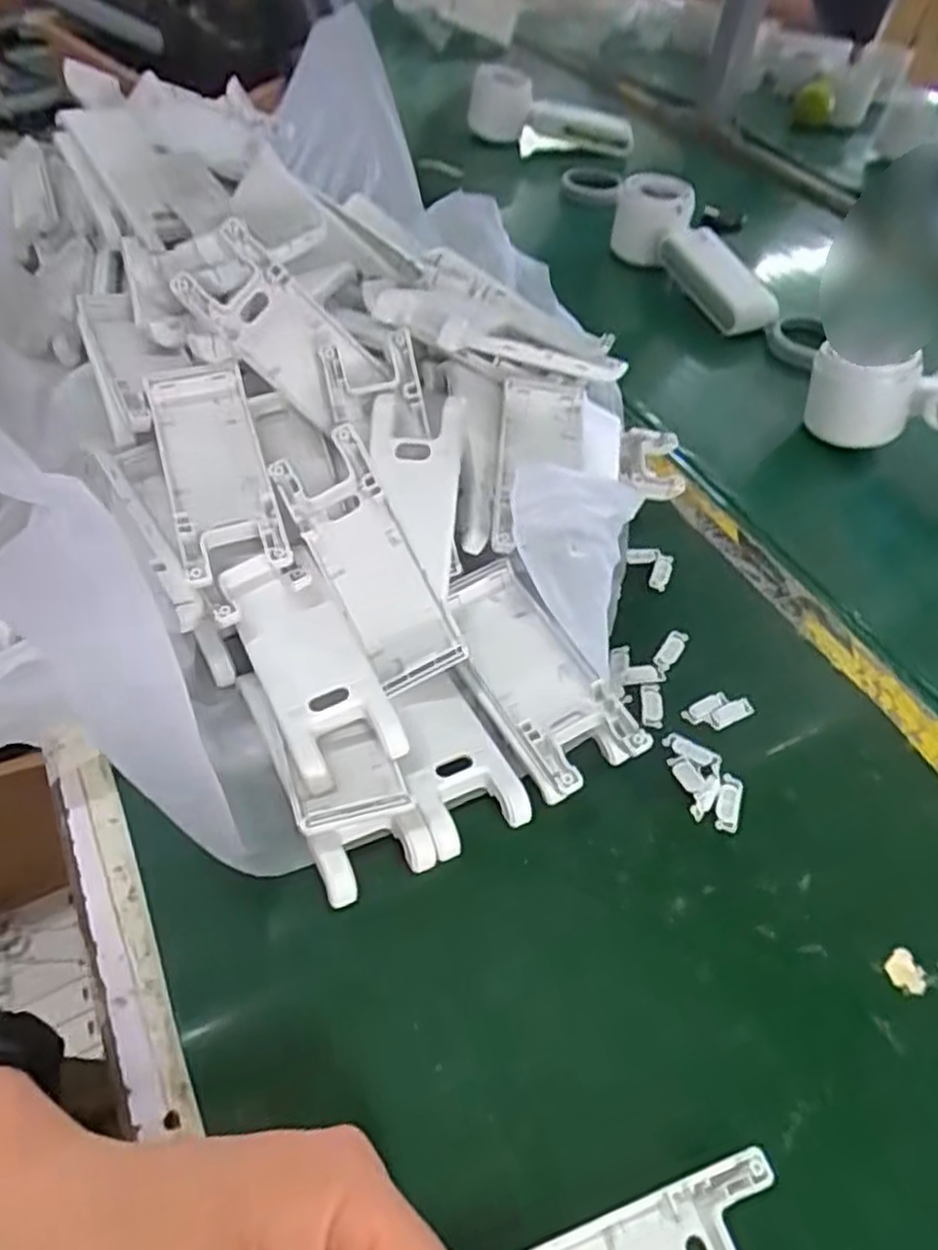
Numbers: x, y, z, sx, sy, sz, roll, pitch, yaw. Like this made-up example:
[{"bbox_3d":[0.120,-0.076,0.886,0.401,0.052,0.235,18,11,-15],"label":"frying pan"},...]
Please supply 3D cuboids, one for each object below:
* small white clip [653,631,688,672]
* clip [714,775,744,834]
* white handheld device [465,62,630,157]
[{"bbox_3d":[0.091,0.011,0.348,0.008,0.004,0.023,31,54,18],"label":"small white clip"},{"bbox_3d":[0.098,0.068,0.292,0.009,0.006,0.022,18,50,8],"label":"clip"},{"bbox_3d":[0.081,-0.486,0.743,0.159,0.074,0.038,-5,51,-11],"label":"white handheld device"}]

